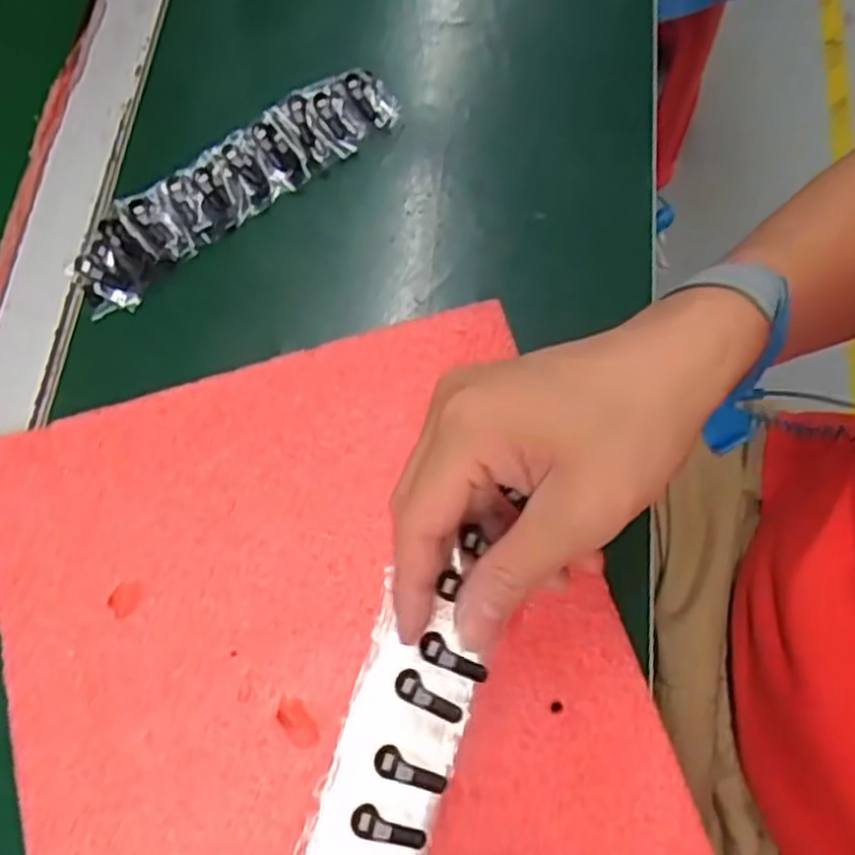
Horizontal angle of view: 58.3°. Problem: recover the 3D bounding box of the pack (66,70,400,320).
[{"bbox_3d":[-0.104,-0.134,0.420,0.200,0.028,0.042,-39,76,-15],"label":"pack"}]

